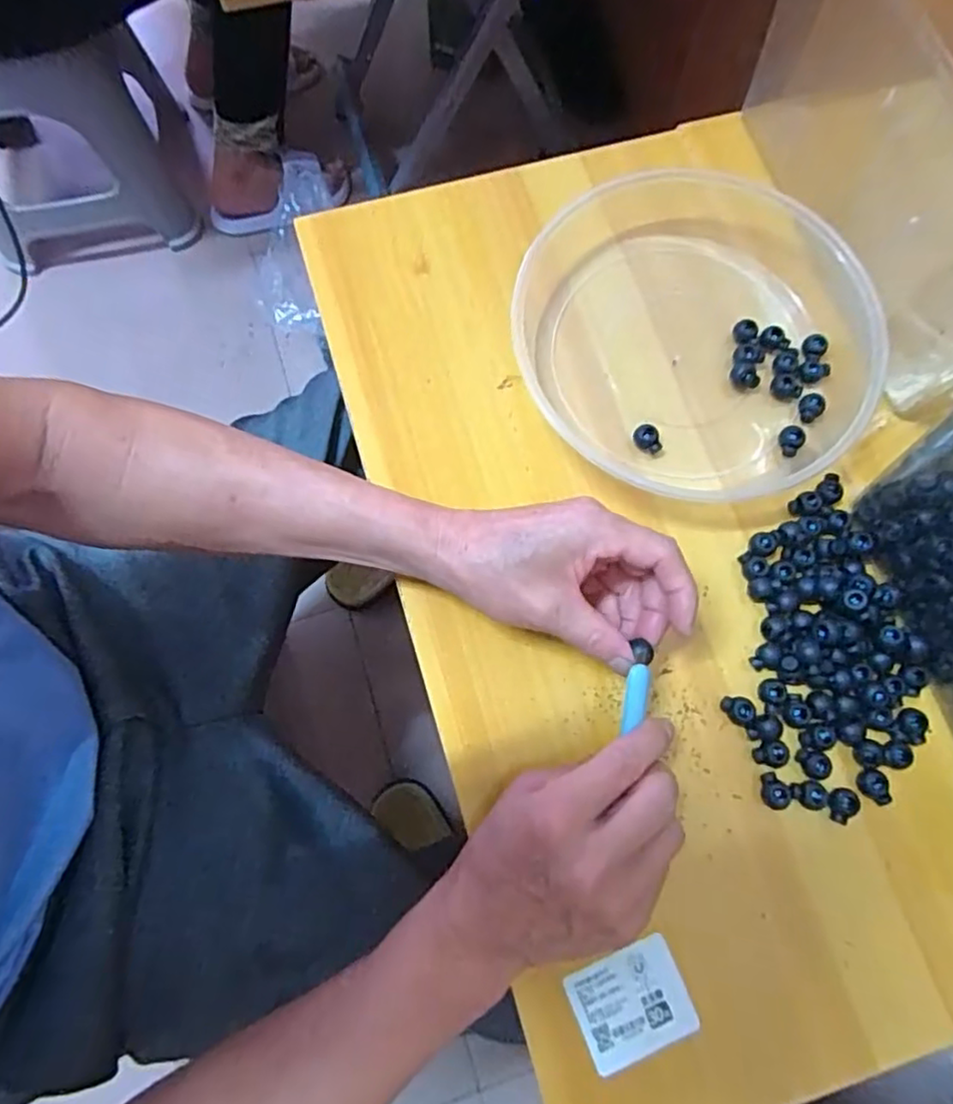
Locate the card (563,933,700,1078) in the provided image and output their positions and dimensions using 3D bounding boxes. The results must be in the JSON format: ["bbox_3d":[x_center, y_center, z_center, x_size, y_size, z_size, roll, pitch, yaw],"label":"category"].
[{"bbox_3d":[0.082,0.238,0.336,0.059,0.004,0.049,-21,77,-5],"label":"card"}]

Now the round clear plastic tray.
[{"bbox_3d":[0.148,-0.141,0.415,0.224,0.039,0.217,0,76,0],"label":"round clear plastic tray"}]

